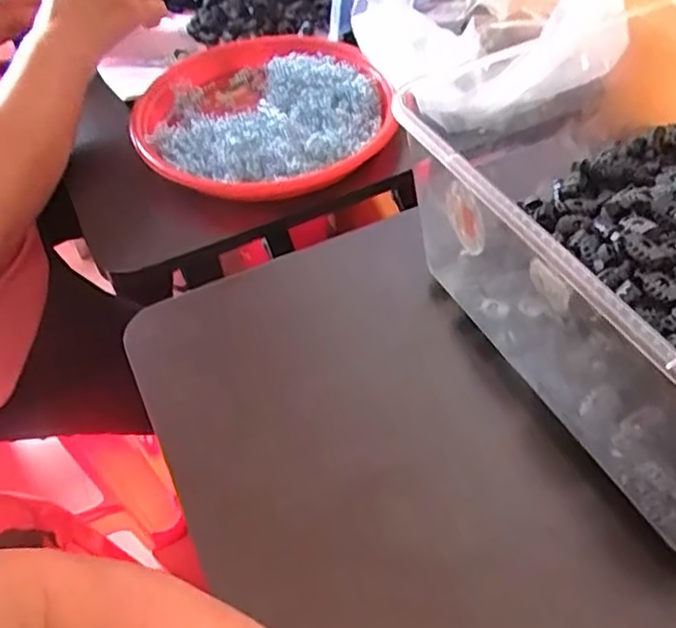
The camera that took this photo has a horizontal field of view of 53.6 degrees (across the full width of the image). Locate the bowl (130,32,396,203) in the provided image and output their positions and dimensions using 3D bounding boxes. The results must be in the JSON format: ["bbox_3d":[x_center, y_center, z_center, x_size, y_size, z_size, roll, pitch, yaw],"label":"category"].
[{"bbox_3d":[-0.070,-0.185,0.617,0.224,0.031,0.237,-2,49,3],"label":"bowl"}]

